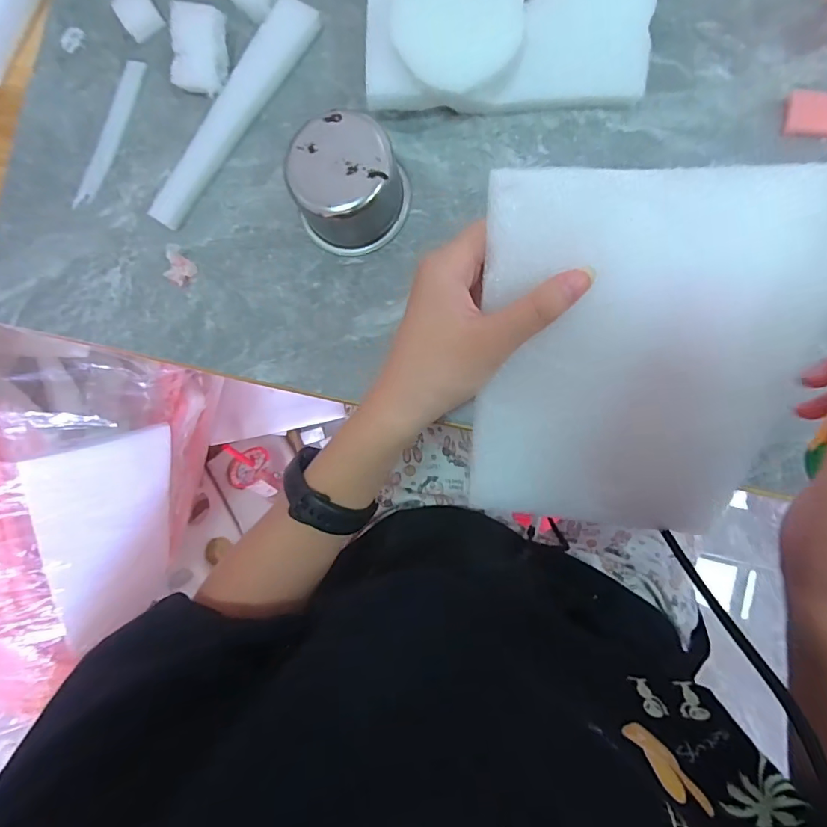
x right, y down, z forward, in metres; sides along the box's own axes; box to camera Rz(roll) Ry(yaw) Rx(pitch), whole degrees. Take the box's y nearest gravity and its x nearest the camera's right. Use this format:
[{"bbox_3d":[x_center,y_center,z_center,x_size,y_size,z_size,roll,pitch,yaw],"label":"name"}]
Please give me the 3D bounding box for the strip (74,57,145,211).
[{"bbox_3d":[-0.226,-0.208,0.355,0.018,0.004,0.115,21,89,7],"label":"strip"}]

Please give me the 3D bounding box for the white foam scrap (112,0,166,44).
[{"bbox_3d":[-0.207,-0.300,0.358,0.028,0.014,0.033,-36,84,3],"label":"white foam scrap"}]

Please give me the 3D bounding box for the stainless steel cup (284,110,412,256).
[{"bbox_3d":[-0.042,-0.148,0.310,0.072,0.048,0.069,-14,86,5],"label":"stainless steel cup"}]

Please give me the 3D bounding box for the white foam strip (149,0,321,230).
[{"bbox_3d":[-0.130,-0.212,0.336,0.026,0.018,0.177,36,91,7],"label":"white foam strip"}]

